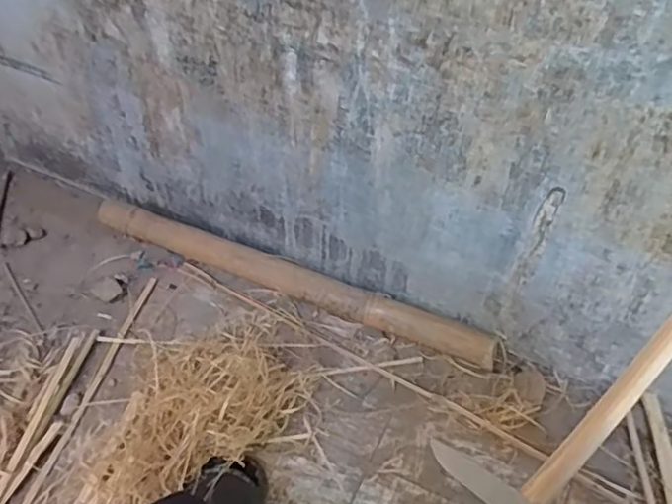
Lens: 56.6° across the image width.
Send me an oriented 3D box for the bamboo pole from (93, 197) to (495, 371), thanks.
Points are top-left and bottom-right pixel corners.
[{"bbox_3d":[-0.108,0.052,1.239,0.864,0.060,0.067,18,50,16],"label":"bamboo pole"}]

